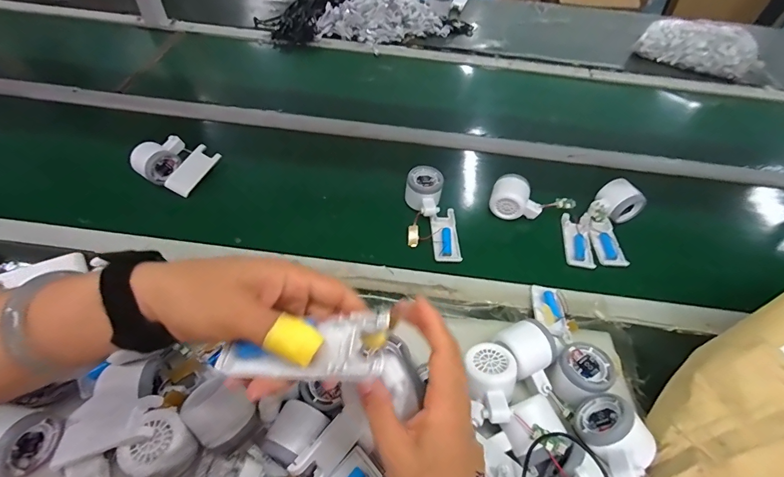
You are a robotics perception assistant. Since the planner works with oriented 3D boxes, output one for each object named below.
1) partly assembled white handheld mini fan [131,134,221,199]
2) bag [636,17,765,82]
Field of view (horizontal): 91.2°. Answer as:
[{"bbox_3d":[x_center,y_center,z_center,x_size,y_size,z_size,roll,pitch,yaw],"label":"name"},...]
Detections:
[{"bbox_3d":[-0.370,-0.129,0.654,0.104,0.048,0.095,33,68,-21],"label":"partly assembled white handheld mini fan"},{"bbox_3d":[0.815,-0.516,1.020,0.271,0.080,0.145,28,55,17],"label":"bag"}]

